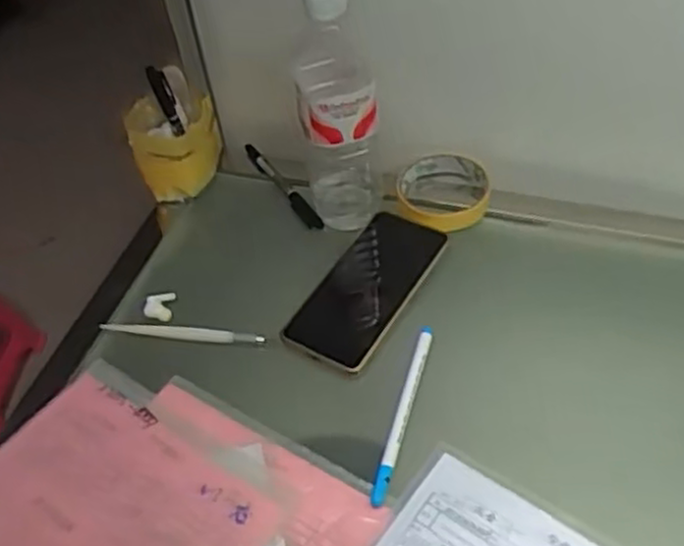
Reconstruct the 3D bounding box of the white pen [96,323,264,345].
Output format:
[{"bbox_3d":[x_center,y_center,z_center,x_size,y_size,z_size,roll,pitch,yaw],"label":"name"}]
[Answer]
[{"bbox_3d":[-0.129,0.049,0.615,0.137,0.014,0.008,3,50,10],"label":"white pen"}]

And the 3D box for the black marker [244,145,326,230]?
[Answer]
[{"bbox_3d":[-0.056,-0.085,0.714,0.014,0.014,0.139,-28,52,-16],"label":"black marker"}]

